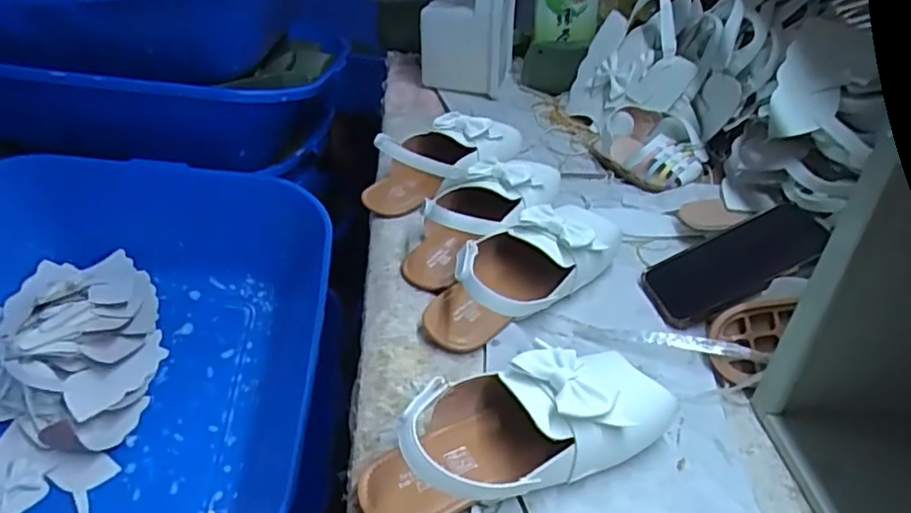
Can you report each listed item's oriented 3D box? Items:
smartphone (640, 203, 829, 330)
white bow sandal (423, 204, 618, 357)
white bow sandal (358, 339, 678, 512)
[{"bbox_3d":[0.241,0.006,0.562,0.147,0.011,0.079,-28,38,14],"label":"smartphone"},{"bbox_3d":[0.062,0.009,0.549,0.202,0.083,0.084,-30,48,-22],"label":"white bow sandal"},{"bbox_3d":[0.039,0.107,0.415,0.206,0.065,0.091,-12,41,-24],"label":"white bow sandal"}]

